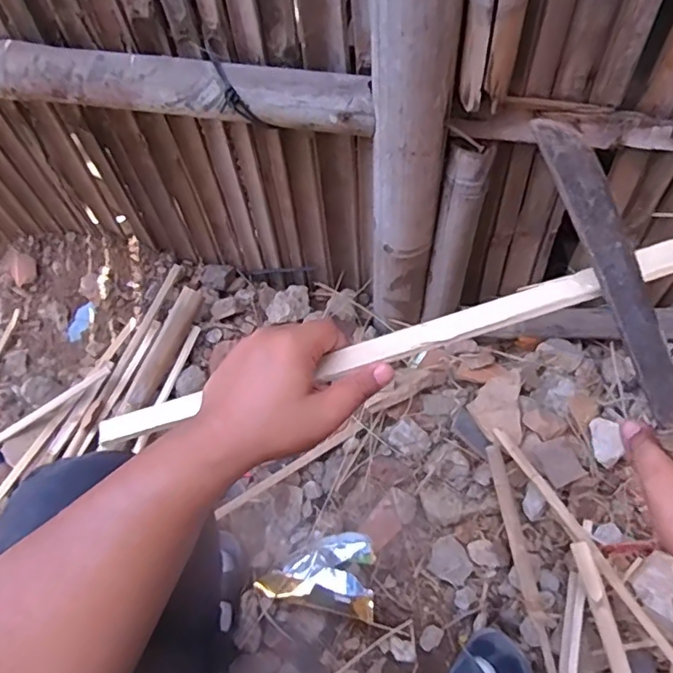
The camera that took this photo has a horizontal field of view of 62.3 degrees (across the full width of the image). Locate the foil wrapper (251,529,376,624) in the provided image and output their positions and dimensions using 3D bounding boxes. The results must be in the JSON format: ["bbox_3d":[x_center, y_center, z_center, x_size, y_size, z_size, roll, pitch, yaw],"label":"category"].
[{"bbox_3d":[-0.021,0.293,0.708,0.149,0.016,0.094,3,55,19],"label":"foil wrapper"}]

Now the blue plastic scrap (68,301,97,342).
[{"bbox_3d":[-0.387,-0.021,0.849,0.028,0.004,0.062,22,82,-13],"label":"blue plastic scrap"}]

